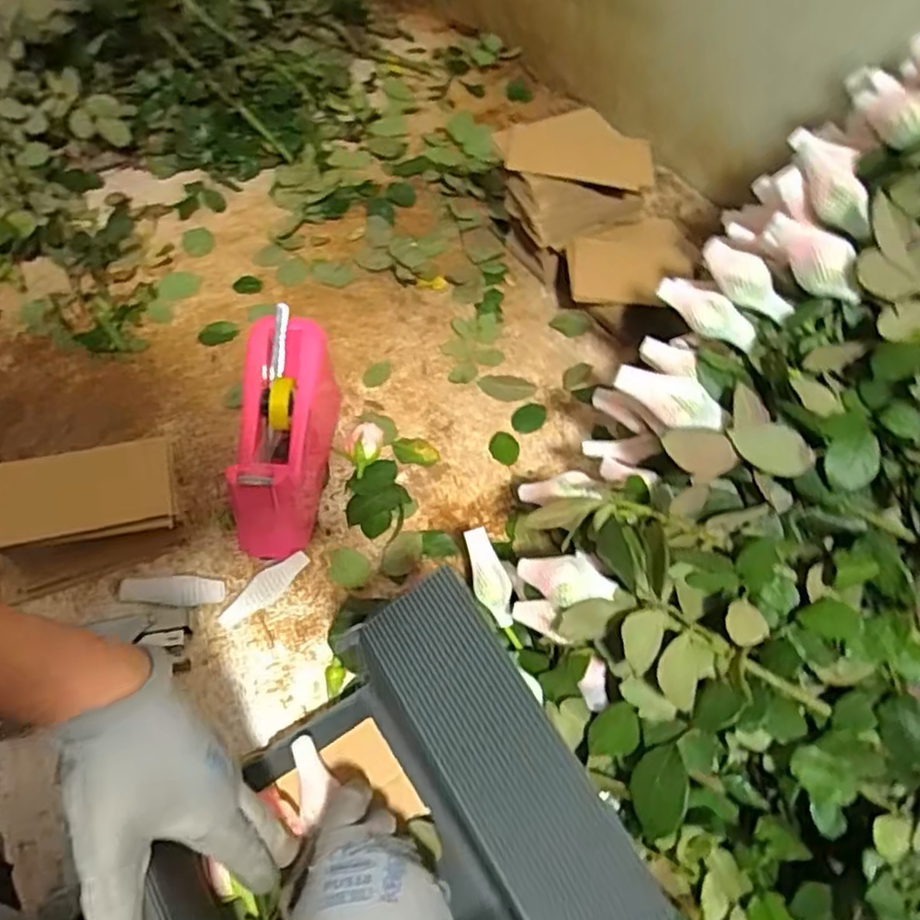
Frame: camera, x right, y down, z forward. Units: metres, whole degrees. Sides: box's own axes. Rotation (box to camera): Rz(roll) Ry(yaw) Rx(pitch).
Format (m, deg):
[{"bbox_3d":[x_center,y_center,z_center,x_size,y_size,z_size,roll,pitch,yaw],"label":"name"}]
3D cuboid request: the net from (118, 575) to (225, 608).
[{"bbox_3d":[-0.248,0.113,0.581,0.090,0.013,0.027,5,58,-1],"label":"net"}]

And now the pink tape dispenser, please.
[{"bbox_3d":[-0.166,-0.023,0.620,0.081,0.098,0.202,4,58,-2],"label":"pink tape dispenser"}]

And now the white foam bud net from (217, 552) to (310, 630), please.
[{"bbox_3d":[-0.170,0.112,0.584,0.087,0.020,0.022,-39,69,-24],"label":"white foam bud net"}]

